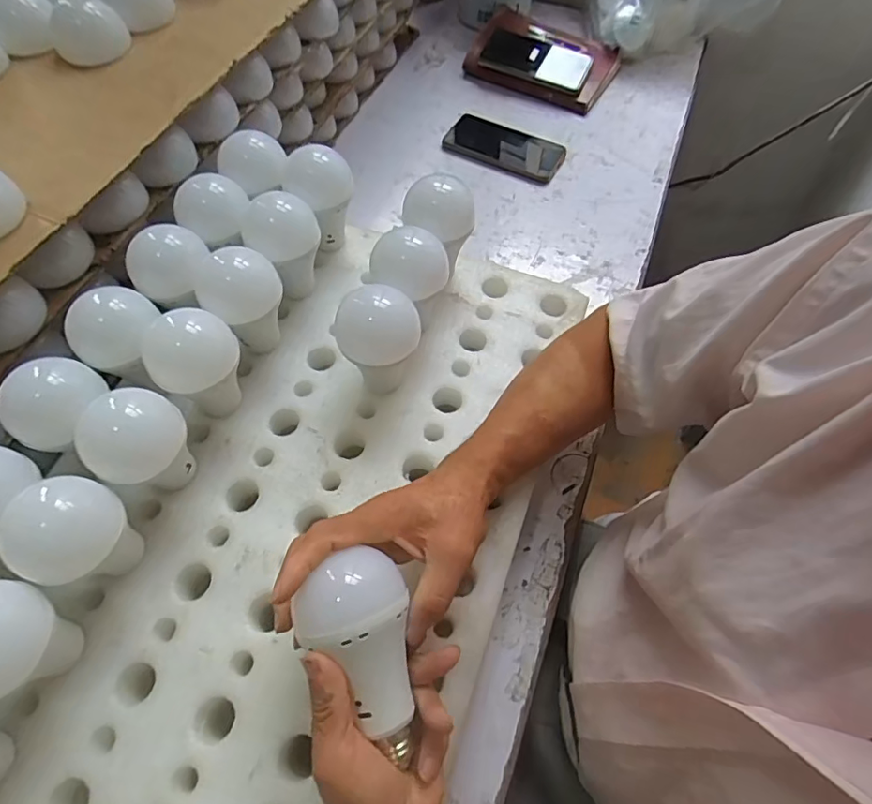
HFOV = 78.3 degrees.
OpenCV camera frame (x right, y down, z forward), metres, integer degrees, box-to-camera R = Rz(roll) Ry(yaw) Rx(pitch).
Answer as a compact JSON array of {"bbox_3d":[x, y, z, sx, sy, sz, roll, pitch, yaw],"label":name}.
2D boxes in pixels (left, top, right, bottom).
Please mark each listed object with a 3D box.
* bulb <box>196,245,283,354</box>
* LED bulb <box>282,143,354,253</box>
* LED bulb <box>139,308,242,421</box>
[{"bbox_3d":[-0.163,-0.083,0.462,0.061,0.085,0.062,1,59,-1],"label":"bulb"},{"bbox_3d":[-0.111,-0.193,0.525,0.060,0.091,0.056,-5,60,-5],"label":"LED bulb"},{"bbox_3d":[-0.187,-0.027,0.429,0.064,0.086,0.062,1,59,-1],"label":"LED bulb"}]

